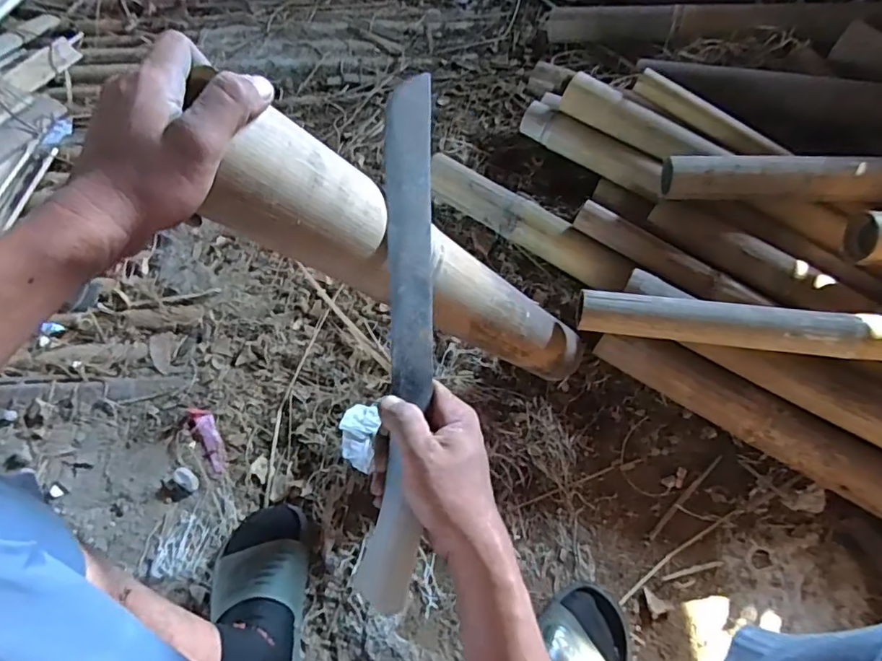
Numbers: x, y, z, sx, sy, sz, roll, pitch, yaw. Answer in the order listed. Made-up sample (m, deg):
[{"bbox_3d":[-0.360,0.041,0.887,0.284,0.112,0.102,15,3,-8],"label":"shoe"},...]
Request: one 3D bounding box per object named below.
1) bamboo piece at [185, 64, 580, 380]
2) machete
[{"bbox_3d":[0.021,-0.034,0.545,0.063,0.555,0.070,-22,63,27],"label":"bamboo piece"},{"bbox_3d":[-0.028,-0.001,0.416,0.044,0.016,0.395,3,83,-1],"label":"machete"}]

